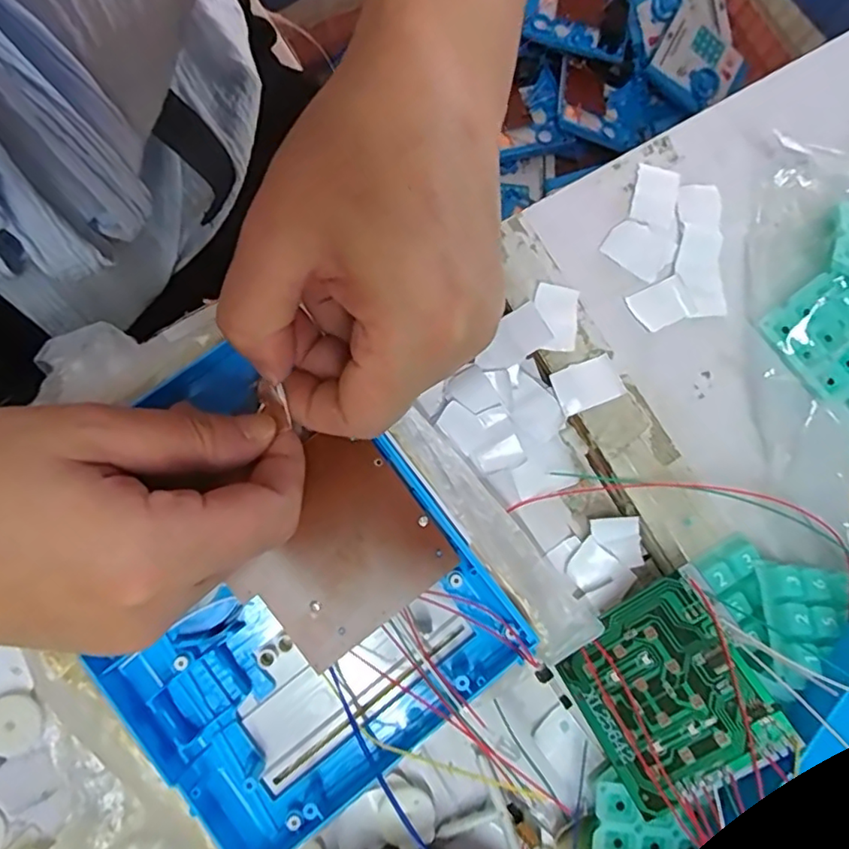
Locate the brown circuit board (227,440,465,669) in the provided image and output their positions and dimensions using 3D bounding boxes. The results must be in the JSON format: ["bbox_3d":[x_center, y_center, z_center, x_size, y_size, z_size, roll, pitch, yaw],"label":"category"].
[{"bbox_3d":[-0.034,0.047,0.227,0.070,0.005,0.067,-37,86,-8],"label":"brown circuit board"}]

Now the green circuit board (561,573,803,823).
[{"bbox_3d":[0.096,0.108,0.242,0.067,0.004,0.071,-39,64,15],"label":"green circuit board"}]

